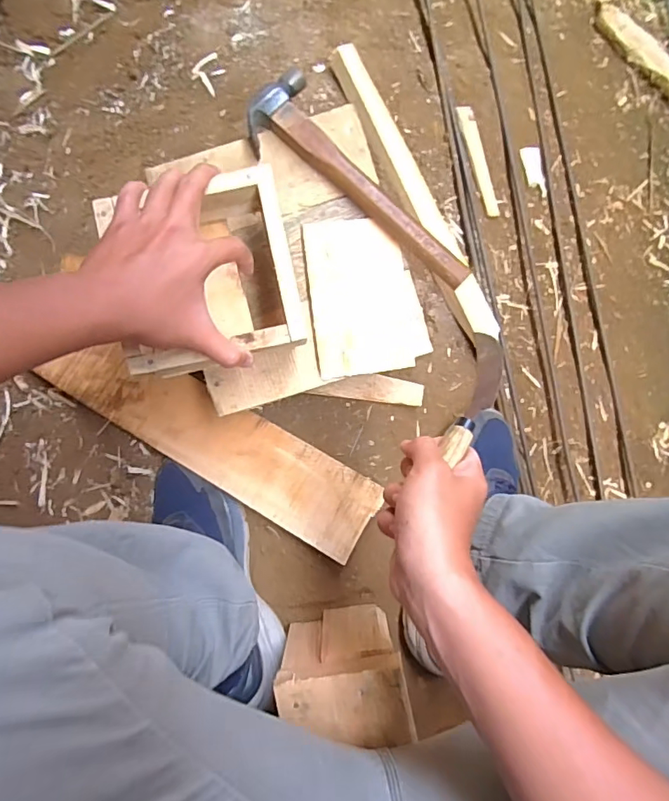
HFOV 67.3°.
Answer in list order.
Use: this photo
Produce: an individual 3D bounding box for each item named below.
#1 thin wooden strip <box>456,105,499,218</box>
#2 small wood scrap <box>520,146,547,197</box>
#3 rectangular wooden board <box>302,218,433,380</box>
[{"bbox_3d":[0.199,-0.328,0.690,0.023,0.005,0.150,-19,98,-6],"label":"thin wooden strip"},{"bbox_3d":[0.283,-0.324,0.713,0.030,0.004,0.070,-11,95,-3],"label":"small wood scrap"},{"bbox_3d":[0.031,-0.107,0.515,0.110,0.012,0.155,-8,88,-3],"label":"rectangular wooden board"}]

